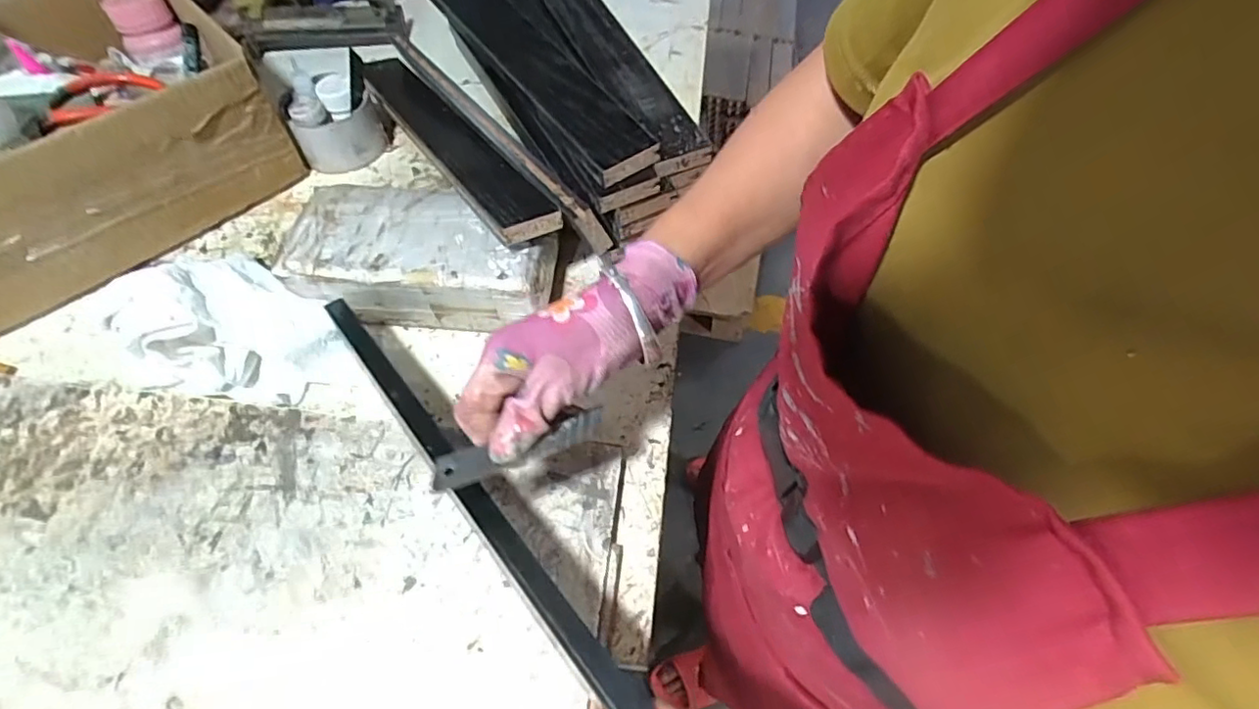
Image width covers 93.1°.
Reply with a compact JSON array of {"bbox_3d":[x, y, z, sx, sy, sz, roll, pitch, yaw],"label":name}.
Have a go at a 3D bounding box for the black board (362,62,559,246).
[{"bbox_3d":[-0.177,-0.206,0.555,0.051,0.021,0.381,-29,51,-18],"label":"black board"}]

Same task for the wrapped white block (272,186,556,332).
[{"bbox_3d":[-0.166,-0.078,0.493,0.205,0.070,0.098,5,58,1],"label":"wrapped white block"}]

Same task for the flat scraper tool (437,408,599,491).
[{"bbox_3d":[-0.058,0.051,0.326,0.097,0.007,0.019,-15,67,-23],"label":"flat scraper tool"}]

